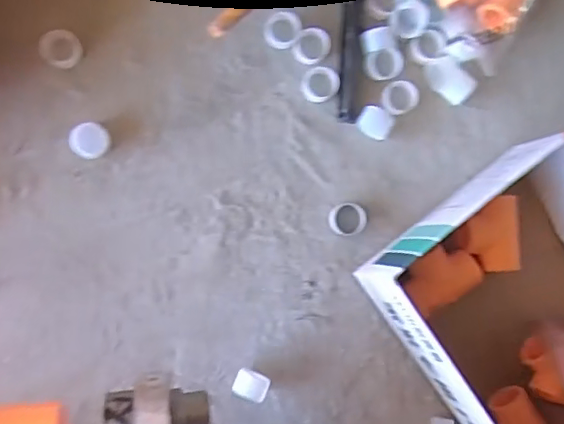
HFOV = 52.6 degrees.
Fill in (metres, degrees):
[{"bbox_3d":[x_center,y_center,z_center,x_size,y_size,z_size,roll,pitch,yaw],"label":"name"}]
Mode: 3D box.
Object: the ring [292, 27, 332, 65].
[{"bbox_3d":[0.026,-0.145,0.499,0.032,0.009,0.030,0,88,-7],"label":"ring"}]

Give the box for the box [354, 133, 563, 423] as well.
[{"bbox_3d":[0.220,0.104,0.469,0.192,0.108,0.275,-35,92,-7],"label":"box"}]

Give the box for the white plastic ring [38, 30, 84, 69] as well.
[{"bbox_3d":[-0.185,-0.136,0.476,0.033,0.004,0.031,-3,98,-20],"label":"white plastic ring"}]

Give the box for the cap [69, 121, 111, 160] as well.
[{"bbox_3d":[-0.160,-0.059,0.475,0.031,0.016,0.029,0,88,-7],"label":"cap"}]

